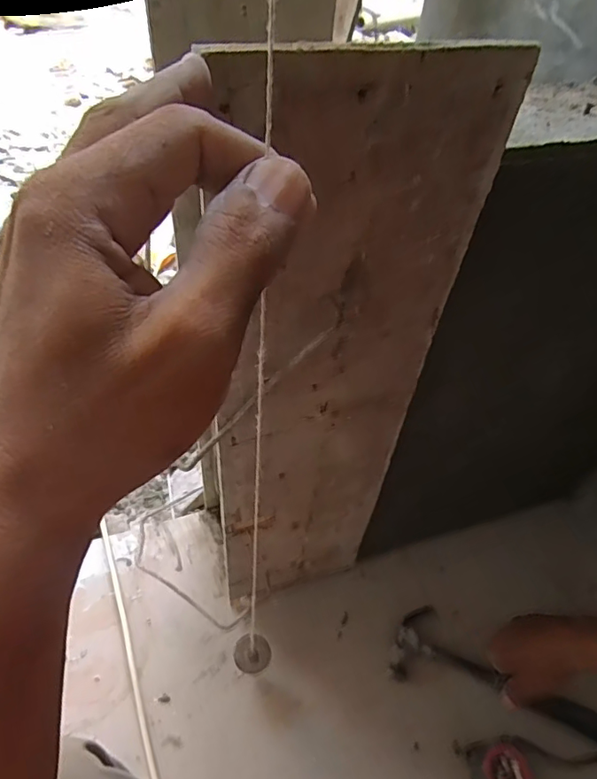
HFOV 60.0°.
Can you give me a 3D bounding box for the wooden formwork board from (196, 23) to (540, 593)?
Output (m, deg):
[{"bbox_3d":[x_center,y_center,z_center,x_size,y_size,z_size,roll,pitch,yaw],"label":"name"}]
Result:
[{"bbox_3d":[0.021,0.035,0.434,0.175,0.558,0.014,-12,51,-16],"label":"wooden formwork board"}]

